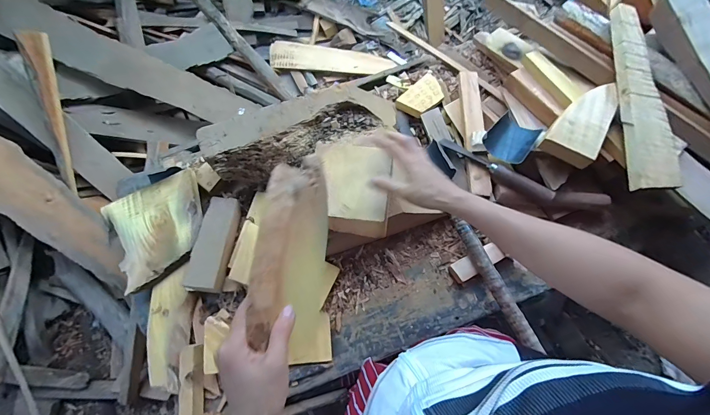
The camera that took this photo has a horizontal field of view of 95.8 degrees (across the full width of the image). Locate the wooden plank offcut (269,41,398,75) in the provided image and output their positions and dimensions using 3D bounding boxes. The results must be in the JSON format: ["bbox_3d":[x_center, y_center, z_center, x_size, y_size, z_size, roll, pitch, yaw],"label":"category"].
[{"bbox_3d":[-0.112,-0.722,1.544,0.604,0.043,0.149,7,73,4],"label":"wooden plank offcut"}]

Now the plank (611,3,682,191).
[{"bbox_3d":[0.587,-0.231,0.651,0.114,0.021,0.405,4,76,-8],"label":"plank"}]

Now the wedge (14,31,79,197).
[{"bbox_3d":[-0.999,-0.291,1.063,0.069,0.047,0.515,8,113,4],"label":"wedge"}]

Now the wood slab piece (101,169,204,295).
[{"bbox_3d":[-0.457,0.044,0.740,0.234,0.045,0.237,-26,74,-6],"label":"wood slab piece"}]

